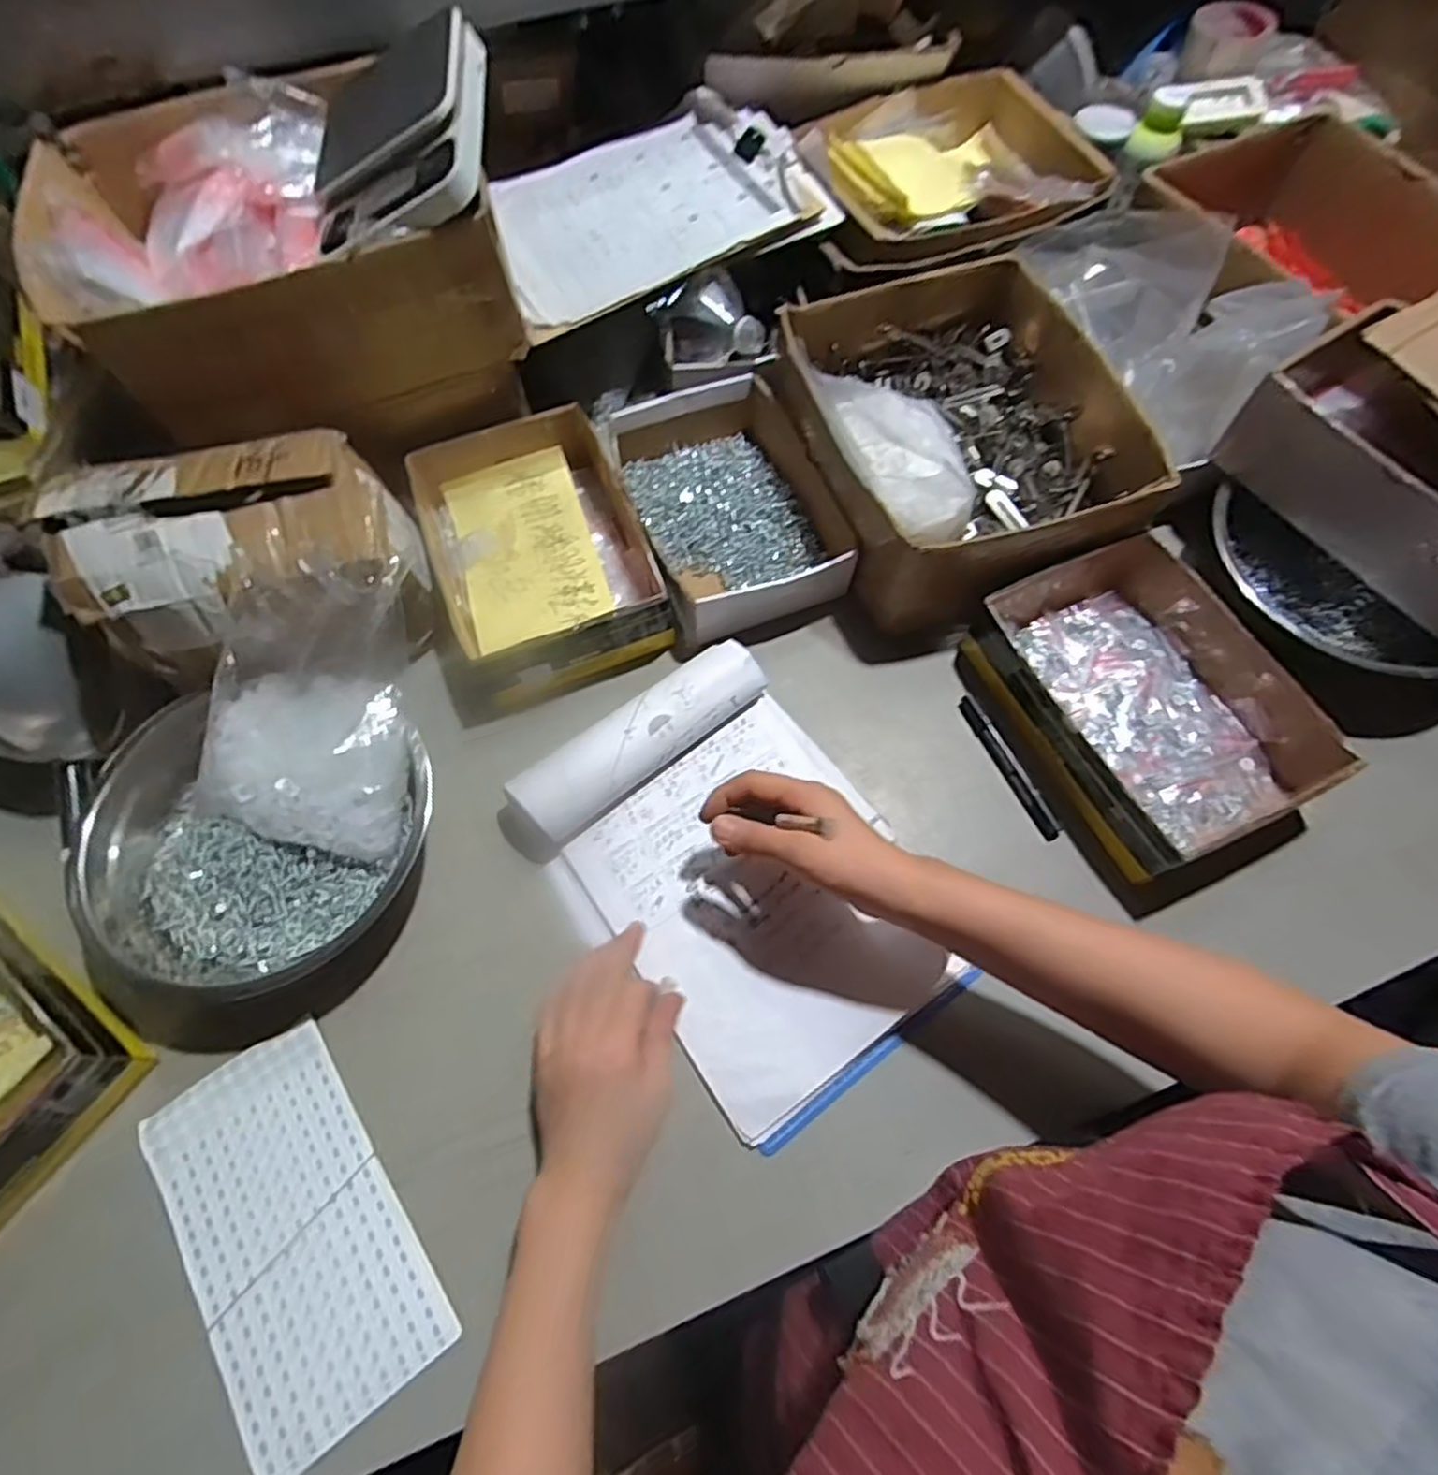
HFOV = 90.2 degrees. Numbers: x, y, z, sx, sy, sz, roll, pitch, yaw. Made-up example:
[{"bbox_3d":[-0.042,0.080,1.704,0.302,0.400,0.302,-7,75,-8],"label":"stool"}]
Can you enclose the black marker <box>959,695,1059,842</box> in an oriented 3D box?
[{"bbox_3d":[0.241,0.023,0.599,0.011,0.014,0.136,-22,67,-9],"label":"black marker"}]

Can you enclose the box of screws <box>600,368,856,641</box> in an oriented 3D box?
[{"bbox_3d":[0.007,-0.226,0.695,0.172,0.060,0.269,-21,67,-9],"label":"box of screws"}]

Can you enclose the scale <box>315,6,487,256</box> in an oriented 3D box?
[{"bbox_3d":[-0.245,-0.449,0.547,0.146,0.035,0.178,-15,71,19],"label":"scale"}]

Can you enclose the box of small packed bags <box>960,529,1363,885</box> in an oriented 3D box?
[{"bbox_3d":[0.350,-0.033,0.600,0.202,0.071,0.256,-24,67,-10],"label":"box of small packed bags"}]

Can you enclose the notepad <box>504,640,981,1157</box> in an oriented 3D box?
[{"bbox_3d":[0.023,0.097,0.544,0.228,0.060,0.318,-35,69,-14],"label":"notepad"}]

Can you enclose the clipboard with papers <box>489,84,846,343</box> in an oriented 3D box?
[{"bbox_3d":[-0.073,-0.553,0.737,0.357,0.036,0.233,-28,68,-11],"label":"clipboard with papers"}]

